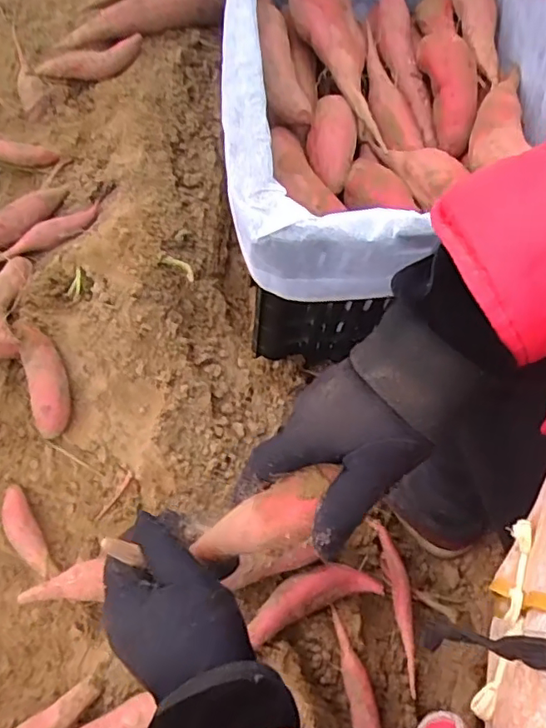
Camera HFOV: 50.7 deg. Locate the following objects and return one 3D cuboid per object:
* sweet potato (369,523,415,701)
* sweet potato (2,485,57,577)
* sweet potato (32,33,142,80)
[{"bbox_3d":[0.133,0.245,0.601,0.024,0.023,0.167,-8,66,-5],"label":"sweet potato"},{"bbox_3d":[-0.252,0.169,0.582,0.027,0.022,0.110,-33,55,-15],"label":"sweet potato"},{"bbox_3d":[-0.255,-0.419,0.801,0.154,0.030,0.034,-7,66,11],"label":"sweet potato"}]

